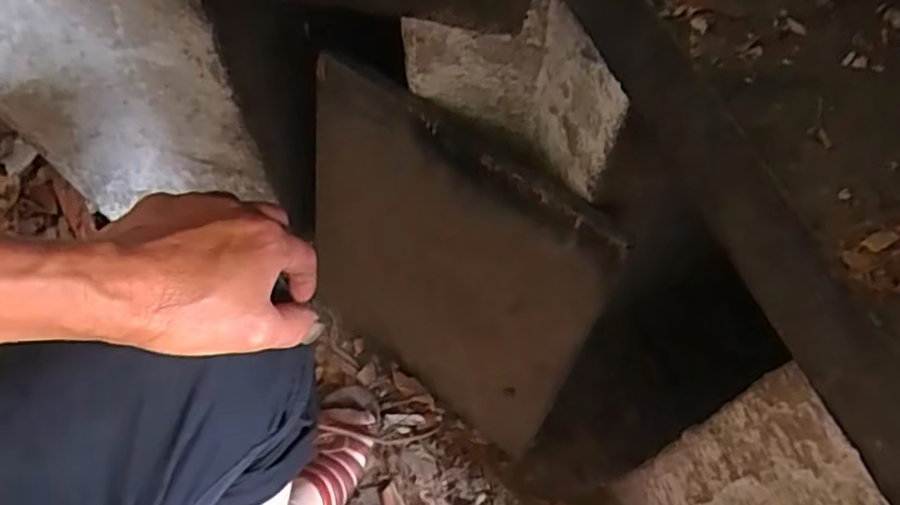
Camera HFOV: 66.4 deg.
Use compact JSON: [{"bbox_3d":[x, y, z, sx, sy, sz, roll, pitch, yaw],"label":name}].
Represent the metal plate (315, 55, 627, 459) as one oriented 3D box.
[{"bbox_3d":[-0.017,0.021,0.597,0.276,0.328,0.022,39,55,18],"label":"metal plate"}]

